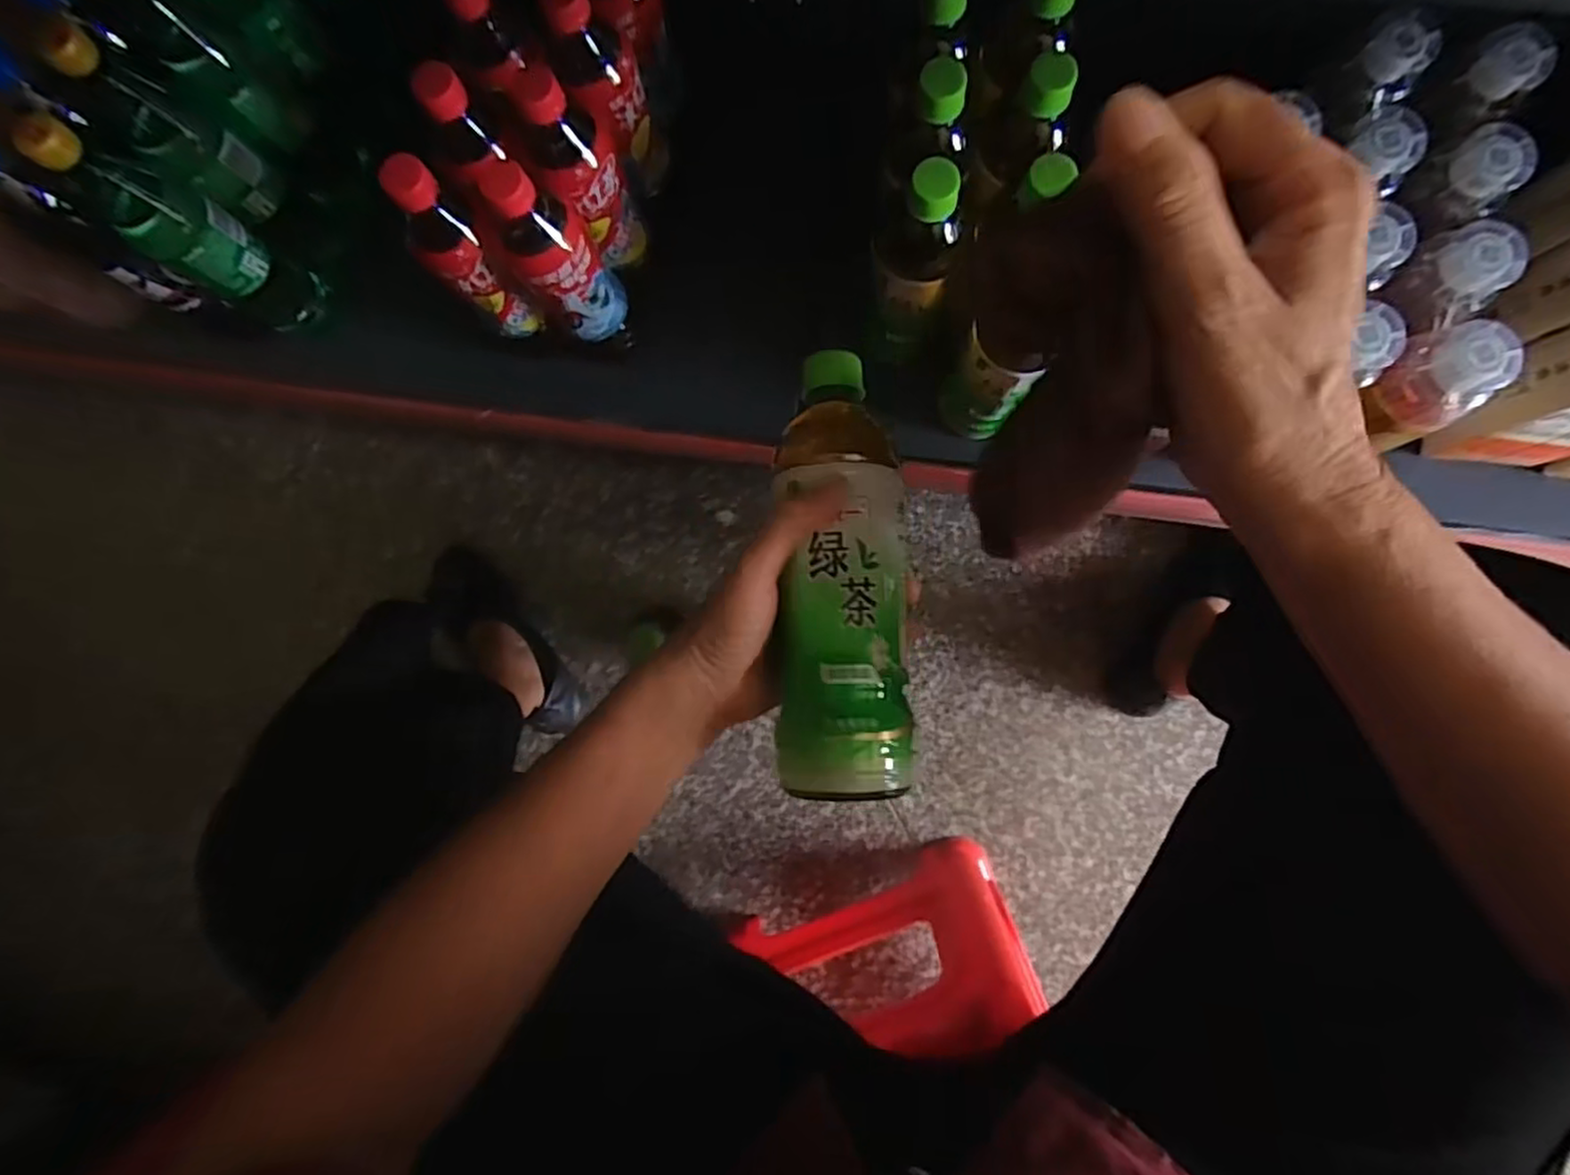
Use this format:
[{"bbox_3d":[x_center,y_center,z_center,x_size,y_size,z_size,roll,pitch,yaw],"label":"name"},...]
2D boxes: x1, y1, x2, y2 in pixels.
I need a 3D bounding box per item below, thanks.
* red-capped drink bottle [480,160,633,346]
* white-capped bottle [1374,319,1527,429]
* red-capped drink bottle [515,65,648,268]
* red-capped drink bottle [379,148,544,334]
[{"bbox_3d":[-0.172,-0.251,0.546,0.054,0.167,0.055,0,86,4],"label":"red-capped drink bottle"},{"bbox_3d":[0.431,-0.138,0.460,0.052,0.055,0.056,0,86,4],"label":"white-capped bottle"},{"bbox_3d":[-0.167,-0.316,0.543,0.074,0.153,0.069,27,88,5],"label":"red-capped drink bottle"},{"bbox_3d":[-0.247,-0.252,0.546,0.046,0.158,0.052,-42,85,0],"label":"red-capped drink bottle"}]

